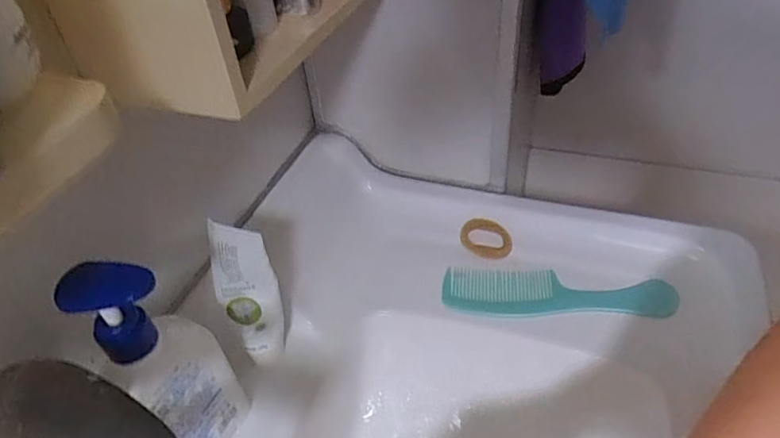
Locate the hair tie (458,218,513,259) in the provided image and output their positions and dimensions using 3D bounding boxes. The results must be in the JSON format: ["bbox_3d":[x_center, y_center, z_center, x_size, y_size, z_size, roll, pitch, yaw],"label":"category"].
[{"bbox_3d":[0.104,0.021,0.578,0.058,0.004,0.041,20,81,26],"label":"hair tie"}]

